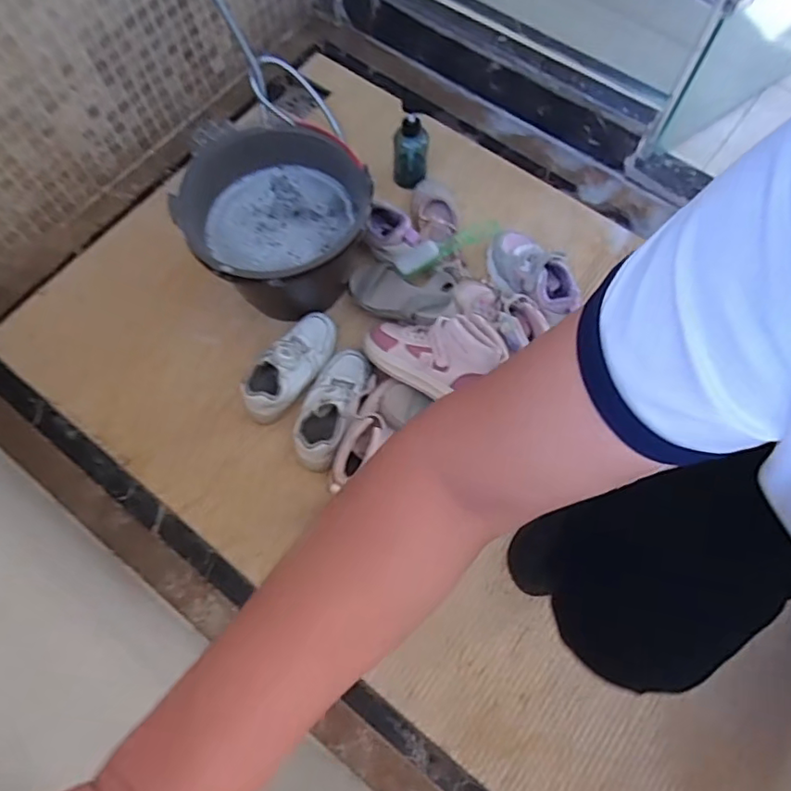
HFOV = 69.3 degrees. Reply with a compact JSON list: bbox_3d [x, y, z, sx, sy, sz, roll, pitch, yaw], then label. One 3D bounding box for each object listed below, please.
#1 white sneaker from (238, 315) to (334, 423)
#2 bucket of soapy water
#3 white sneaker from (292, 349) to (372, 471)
[{"bbox_3d":[-0.164,-0.050,0.925,0.081,0.070,0.202,36,73,13],"label":"white sneaker"},{"bbox_3d":[-0.176,-0.260,0.906,0.265,0.224,0.243,0,69,1],"label":"bucket of soapy water"},{"bbox_3d":[-0.094,0.014,0.890,0.091,0.084,0.197,18,70,8],"label":"white sneaker"}]

